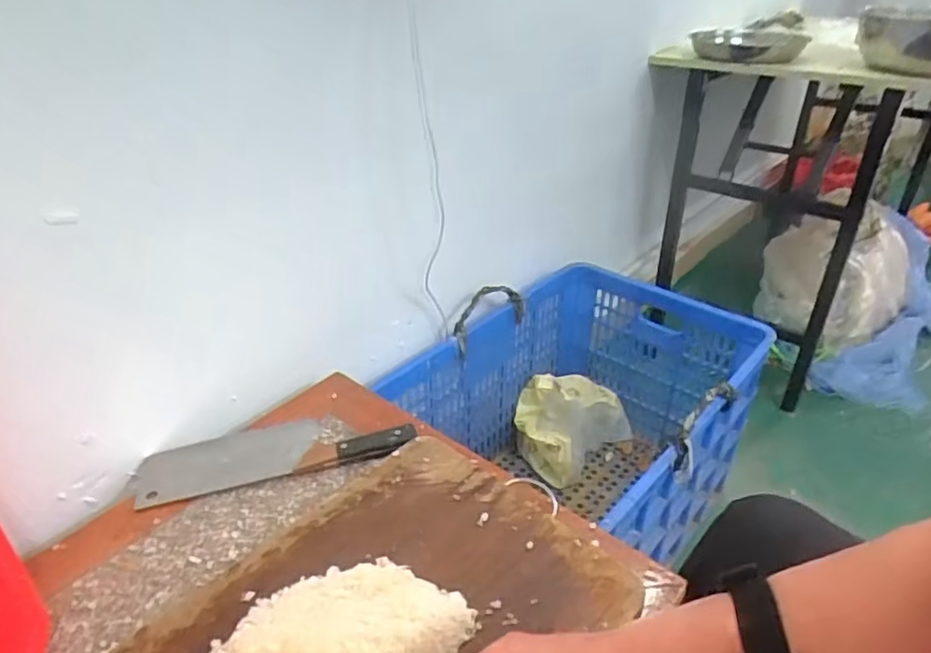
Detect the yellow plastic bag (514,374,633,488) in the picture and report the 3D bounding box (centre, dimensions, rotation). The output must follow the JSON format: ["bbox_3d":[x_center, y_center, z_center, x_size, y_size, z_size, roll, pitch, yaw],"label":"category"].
[{"bbox_3d":[0.202,0.189,1.223,0.164,0.160,0.223,27,42,36],"label":"yellow plastic bag"}]

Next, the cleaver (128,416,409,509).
[{"bbox_3d":[-0.218,0.135,0.687,0.304,0.027,0.094,-8,33,-10],"label":"cleaver"}]

